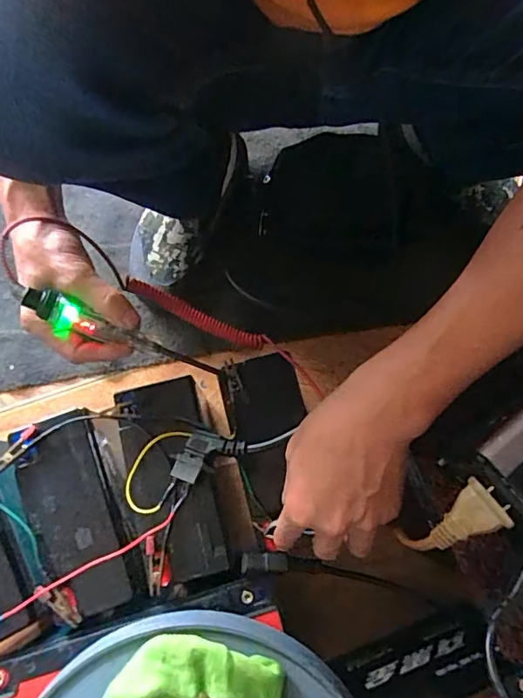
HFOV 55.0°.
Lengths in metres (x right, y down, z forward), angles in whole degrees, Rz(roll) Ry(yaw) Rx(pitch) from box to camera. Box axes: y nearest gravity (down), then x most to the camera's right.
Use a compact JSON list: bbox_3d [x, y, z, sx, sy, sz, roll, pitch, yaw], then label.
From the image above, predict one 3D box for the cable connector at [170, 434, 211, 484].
[{"bbox_3d":[-0.060,0.094,0.433,0.023,0.009,0.038,24,77,4],"label":"cable connector"}]

